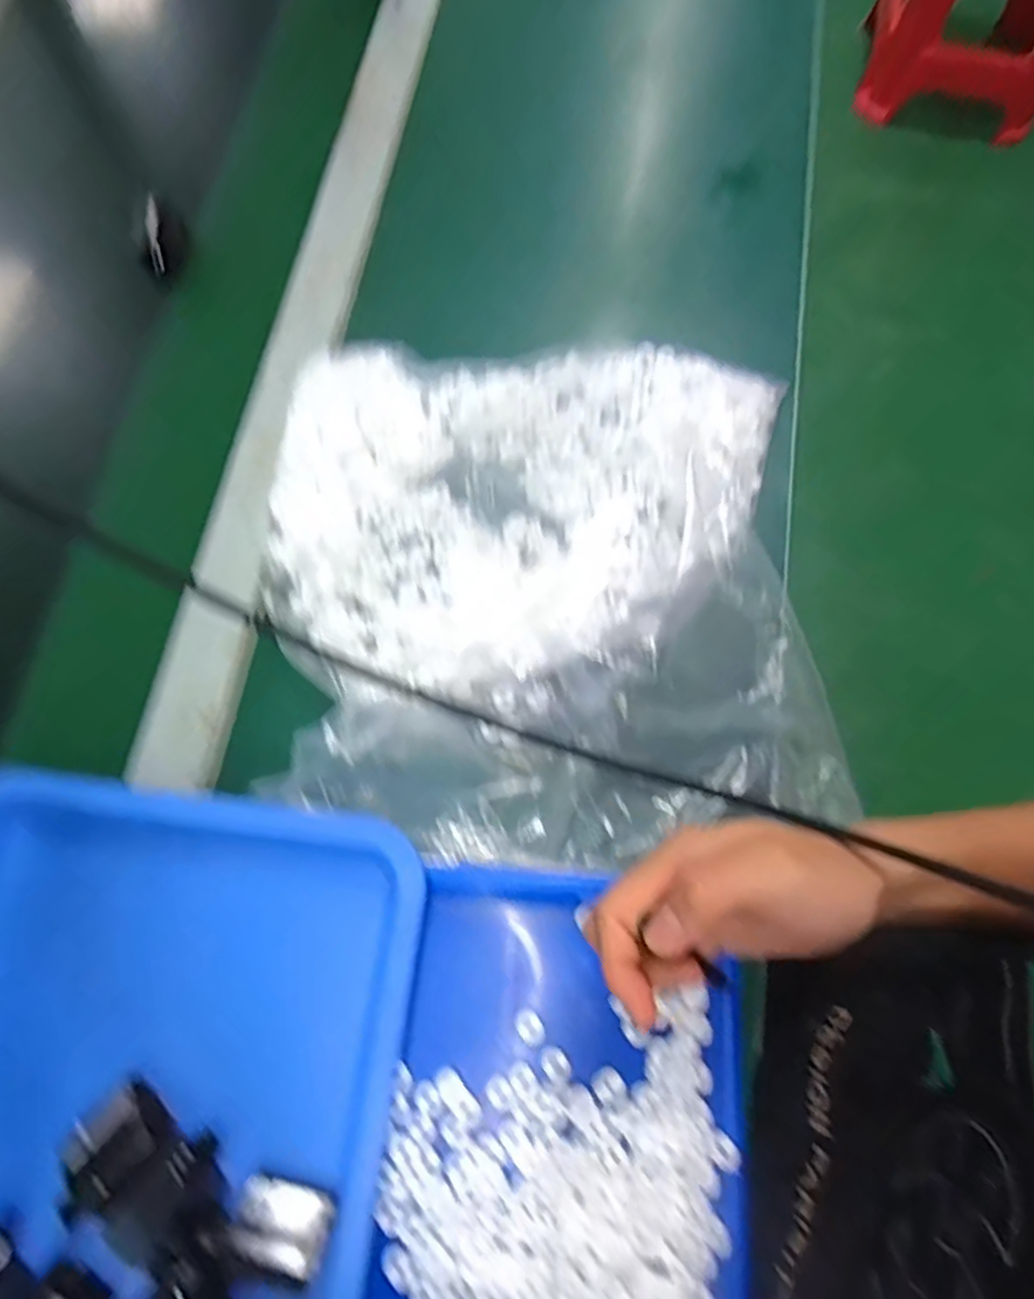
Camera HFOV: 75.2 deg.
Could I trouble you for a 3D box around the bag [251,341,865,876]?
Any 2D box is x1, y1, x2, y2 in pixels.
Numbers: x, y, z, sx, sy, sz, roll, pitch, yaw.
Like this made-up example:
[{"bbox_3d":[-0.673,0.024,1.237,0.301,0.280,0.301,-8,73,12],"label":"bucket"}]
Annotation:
[{"bbox_3d":[0.013,-0.051,0.419,0.337,0.057,0.339,-8,74,-2],"label":"bag"}]

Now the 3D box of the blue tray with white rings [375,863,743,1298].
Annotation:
[{"bbox_3d":[0.026,0.247,0.351,0.171,0.024,0.242,6,74,2],"label":"blue tray with white rings"}]

